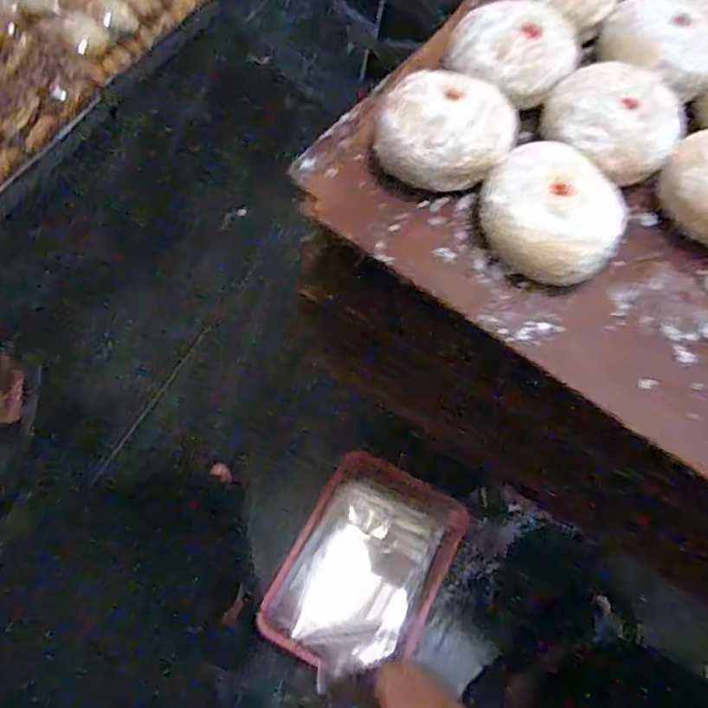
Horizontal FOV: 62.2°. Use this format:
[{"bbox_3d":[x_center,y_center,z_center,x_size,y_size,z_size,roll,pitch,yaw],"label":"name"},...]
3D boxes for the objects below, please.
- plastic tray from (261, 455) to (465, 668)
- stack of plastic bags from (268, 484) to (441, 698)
[{"bbox_3d":[0.019,0.292,0.809,0.201,0.044,0.277,27,67,10],"label":"plastic tray"},{"bbox_3d":[0.004,0.308,0.800,0.164,0.029,0.239,26,66,10],"label":"stack of plastic bags"}]

